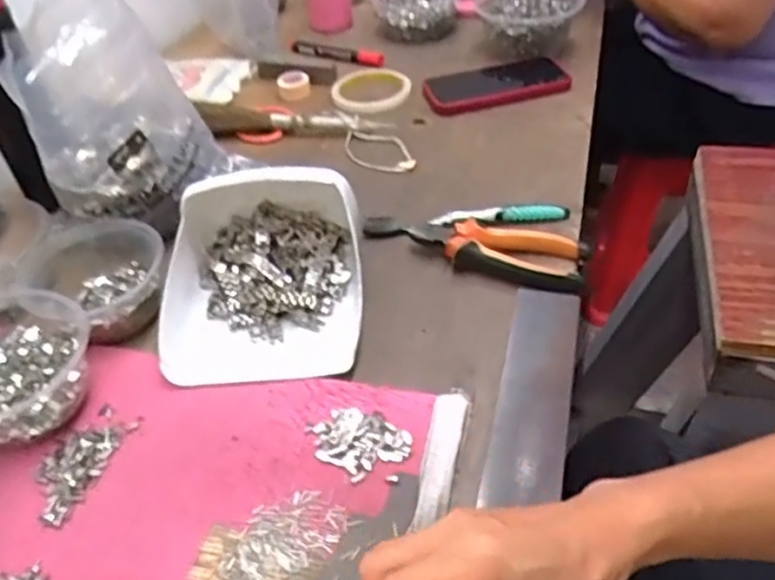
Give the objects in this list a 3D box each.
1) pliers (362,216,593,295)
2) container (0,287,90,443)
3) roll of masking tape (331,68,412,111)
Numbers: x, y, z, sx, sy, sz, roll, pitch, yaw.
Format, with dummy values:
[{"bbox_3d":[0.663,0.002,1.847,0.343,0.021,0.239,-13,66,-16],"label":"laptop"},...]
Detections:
[{"bbox_3d":[0.073,-0.038,0.592,0.195,0.029,0.054,13,46,21],"label":"pliers"},{"bbox_3d":[-0.269,0.057,0.484,0.110,0.056,0.110,-4,42,4],"label":"container"},{"bbox_3d":[-0.021,-0.247,0.843,0.099,0.016,0.097,-1,43,1],"label":"roll of masking tape"}]

